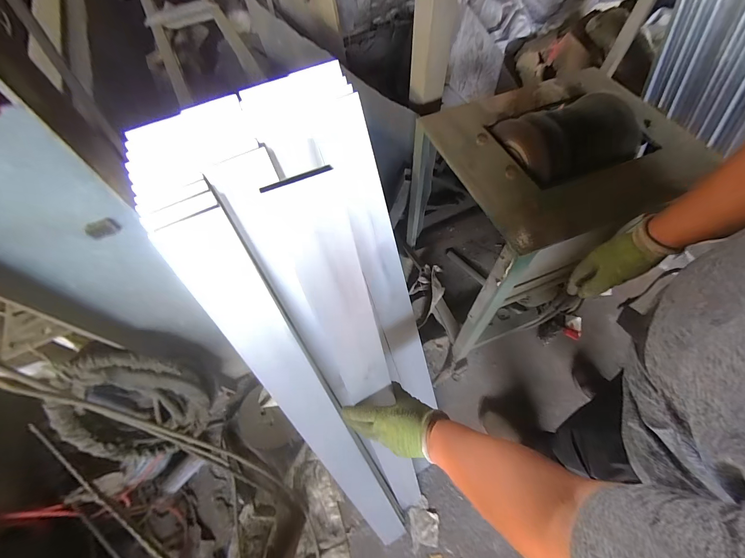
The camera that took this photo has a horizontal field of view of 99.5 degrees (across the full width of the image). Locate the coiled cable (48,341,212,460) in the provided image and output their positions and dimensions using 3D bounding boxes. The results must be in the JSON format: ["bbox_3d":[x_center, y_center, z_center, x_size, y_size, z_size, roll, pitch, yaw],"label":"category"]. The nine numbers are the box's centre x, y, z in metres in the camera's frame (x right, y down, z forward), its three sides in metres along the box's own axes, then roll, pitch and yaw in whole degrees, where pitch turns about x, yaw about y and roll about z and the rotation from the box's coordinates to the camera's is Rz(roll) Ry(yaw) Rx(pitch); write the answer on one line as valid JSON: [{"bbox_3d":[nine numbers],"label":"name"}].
[{"bbox_3d":[-0.573,0.317,0.783,0.106,0.386,0.252,30,63,23],"label":"coiled cable"}]

